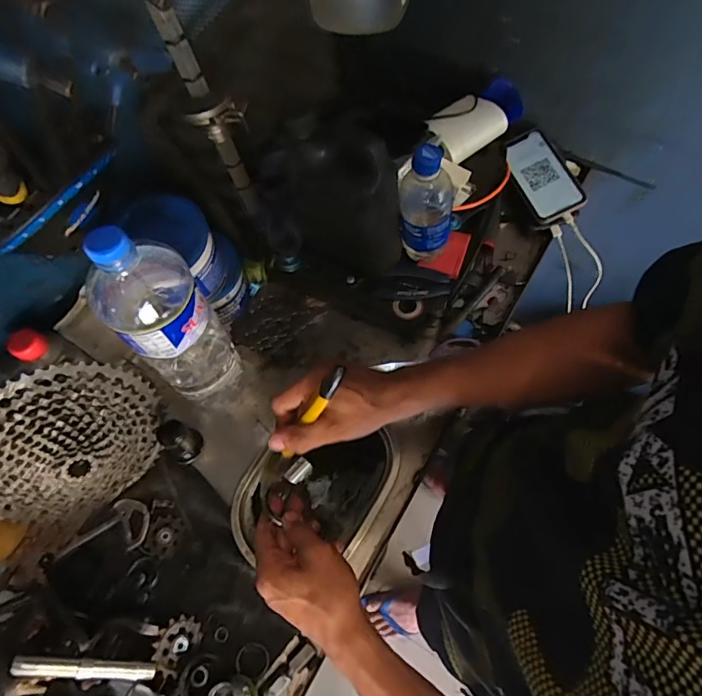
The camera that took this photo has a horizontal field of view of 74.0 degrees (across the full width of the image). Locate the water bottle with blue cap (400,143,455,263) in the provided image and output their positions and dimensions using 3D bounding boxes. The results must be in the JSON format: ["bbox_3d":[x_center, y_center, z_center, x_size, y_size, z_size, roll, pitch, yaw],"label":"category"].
[{"bbox_3d":[0.092,-0.174,0.558,0.066,0.161,0.066,6,68,2],"label":"water bottle with blue cap"}]

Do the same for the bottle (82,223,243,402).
[{"bbox_3d":[-0.184,-0.019,0.492,0.078,0.318,0.079,0,68,0],"label":"bottle"}]

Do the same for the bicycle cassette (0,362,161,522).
[{"bbox_3d":[-0.298,0.114,0.495,0.188,0.193,0.047,-8,29,-37],"label":"bicycle cassette"}]

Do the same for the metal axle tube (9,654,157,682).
[{"bbox_3d":[-0.259,0.314,0.456,0.126,0.010,0.015,16,67,-17],"label":"metal axle tube"}]

